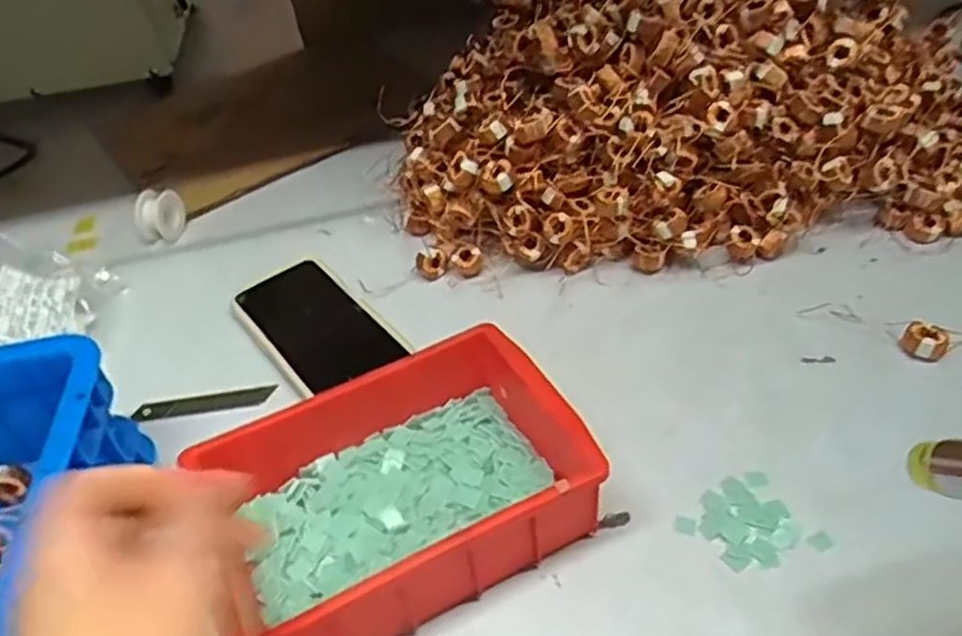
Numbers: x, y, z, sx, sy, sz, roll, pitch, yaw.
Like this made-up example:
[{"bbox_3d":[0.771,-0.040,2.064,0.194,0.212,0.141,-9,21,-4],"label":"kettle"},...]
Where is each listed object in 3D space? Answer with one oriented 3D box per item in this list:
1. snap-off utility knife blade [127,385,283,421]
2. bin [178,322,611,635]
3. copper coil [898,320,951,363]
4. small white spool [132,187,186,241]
[{"bbox_3d":[-0.194,0.061,0.524,0.097,0.005,0.019,-8,39,-5],"label":"snap-off utility knife blade"},{"bbox_3d":[-0.049,0.095,0.412,0.199,0.066,0.136,-22,45,-16],"label":"bin"},{"bbox_3d":[0.287,0.015,0.480,0.026,0.017,0.020,28,53,31],"label":"copper coil"},{"bbox_3d":[-0.288,-0.096,0.667,0.032,0.037,0.039,-1,43,6],"label":"small white spool"}]

